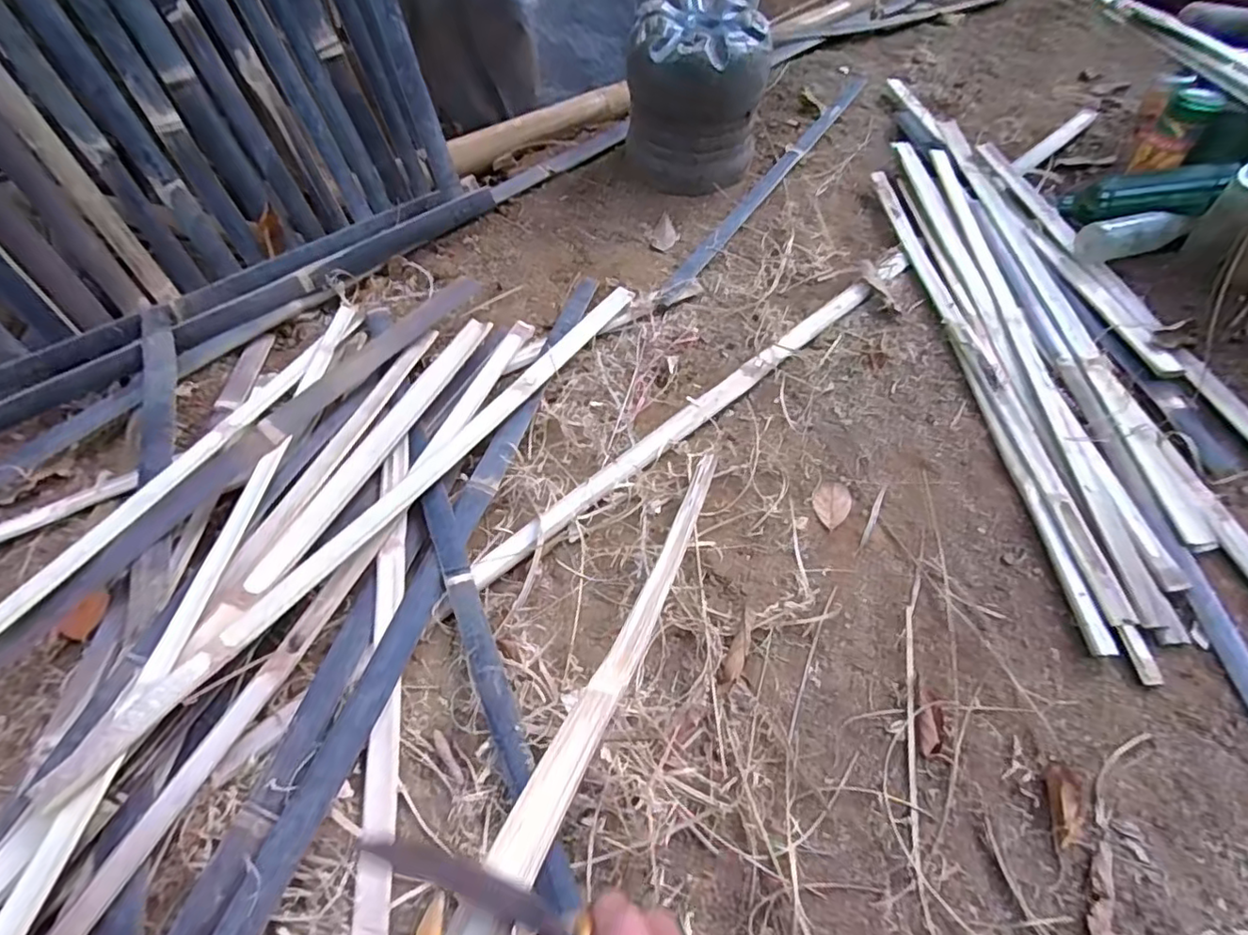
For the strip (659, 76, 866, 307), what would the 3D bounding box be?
[{"bbox_3d":[0.295,-0.570,1.165,0.038,0.011,0.864,29,60,16],"label":"strip"}]

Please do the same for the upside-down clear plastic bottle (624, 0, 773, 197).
[{"bbox_3d":[0.127,-0.656,1.086,0.234,0.253,0.194,6,57,1],"label":"upside-down clear plastic bottle"}]

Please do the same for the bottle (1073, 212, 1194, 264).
[{"bbox_3d":[0.812,-0.375,0.960,0.166,0.045,0.068,-11,57,6],"label":"bottle"}]

